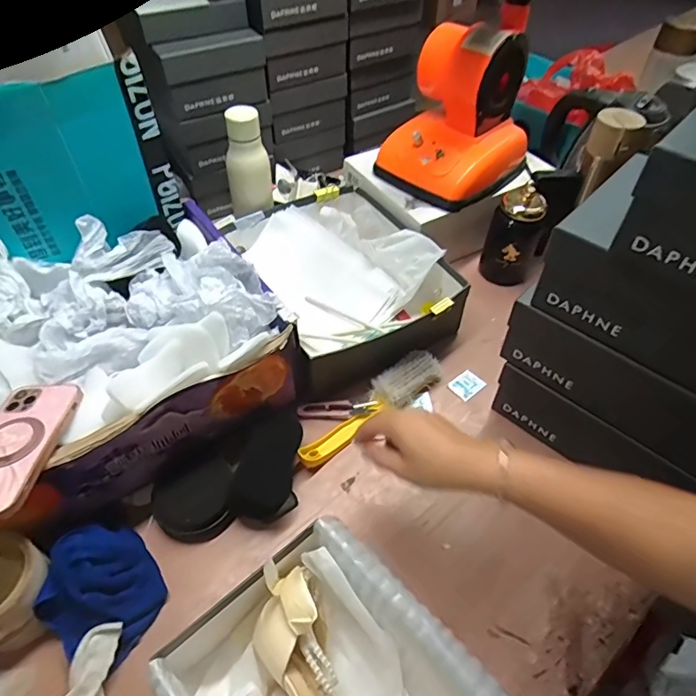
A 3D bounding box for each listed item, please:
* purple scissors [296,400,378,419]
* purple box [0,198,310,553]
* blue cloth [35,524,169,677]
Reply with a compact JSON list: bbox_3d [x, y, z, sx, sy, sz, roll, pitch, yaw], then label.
[{"bbox_3d":[-0.015,0.080,0.655,0.102,0.011,0.022,1,50,0],"label":"purple scissors"},{"bbox_3d":[-0.292,0.006,0.581,0.380,0.161,0.321,-30,56,-23],"label":"purple box"},{"bbox_3d":[-0.240,0.236,0.489,0.105,0.061,0.103,27,55,21],"label":"blue cloth"}]

